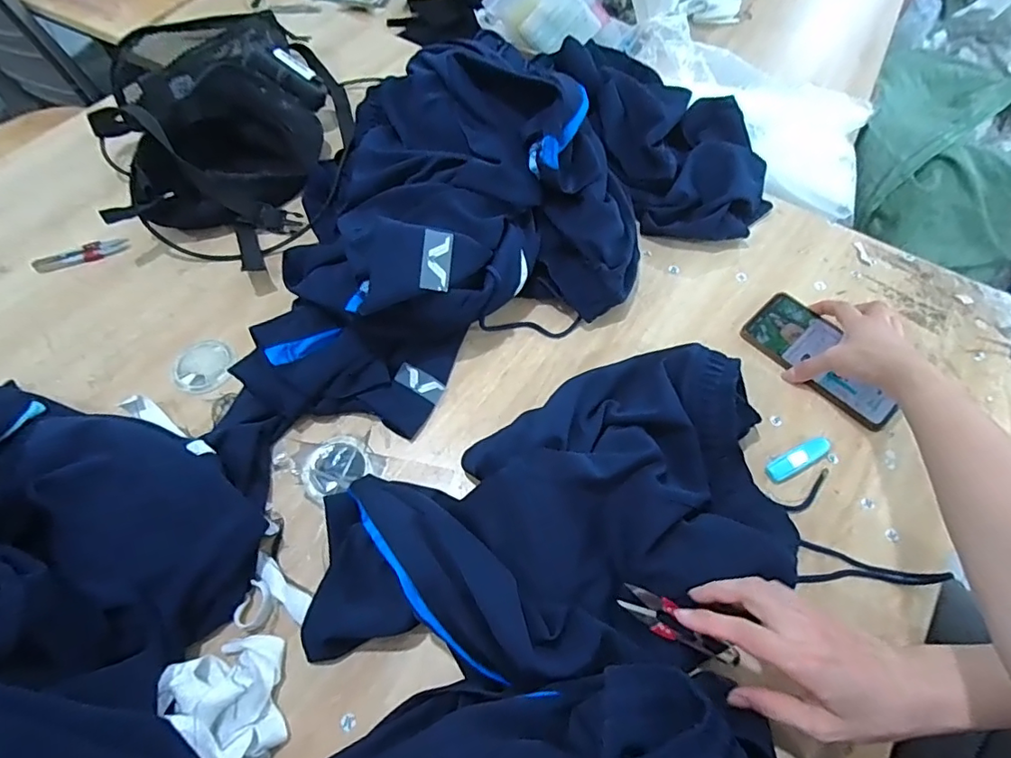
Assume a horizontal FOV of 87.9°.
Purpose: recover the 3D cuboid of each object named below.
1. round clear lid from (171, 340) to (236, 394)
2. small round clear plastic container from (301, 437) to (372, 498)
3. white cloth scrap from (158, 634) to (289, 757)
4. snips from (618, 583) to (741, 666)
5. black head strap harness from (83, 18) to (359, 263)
[{"bbox_3d":[-0.322,-0.014,0.556,0.058,0.011,0.059,0,61,0],"label":"round clear lid"},{"bbox_3d":[-0.163,0.083,0.504,0.064,0.008,0.059,0,61,0],"label":"small round clear plastic container"},{"bbox_3d":[-0.209,0.246,0.390,0.072,0.046,0.093,-12,62,-7],"label":"white cloth scrap"},{"bbox_3d":[0.138,0.199,0.418,0.100,0.010,0.027,32,64,3],"label":"snips"},{"bbox_3d":[-0.373,-0.344,0.688,0.291,0.107,0.402,10,62,5],"label":"black head strap harness"}]

